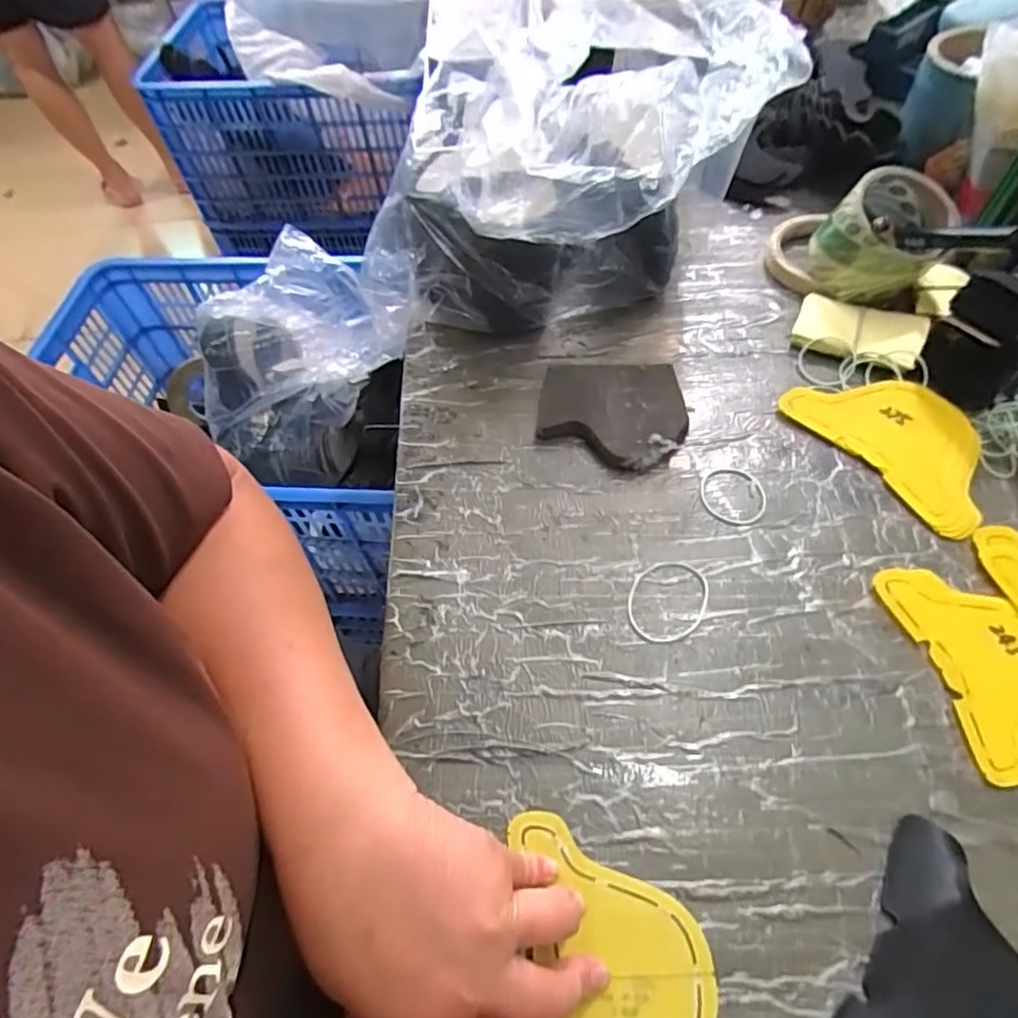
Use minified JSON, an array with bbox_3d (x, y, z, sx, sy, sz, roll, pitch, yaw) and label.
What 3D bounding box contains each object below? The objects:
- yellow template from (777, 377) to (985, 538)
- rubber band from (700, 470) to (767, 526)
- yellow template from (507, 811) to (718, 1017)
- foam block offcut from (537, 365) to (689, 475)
[{"bbox_3d":[0.284,-0.054,0.461,0.089,0.005,0.148,-35,62,-13],"label":"yellow template"},{"bbox_3d":[0.159,-0.010,0.451,0.045,0.004,0.048,-2,56,3],"label":"rubber band"},{"bbox_3d":[0.049,0.221,0.301,0.091,0.006,0.139,-4,56,2],"label":"yellow template"},{"bbox_3d":[0.079,-0.074,0.488,0.109,0.020,0.092,10,58,11],"label":"foam block offcut"}]

